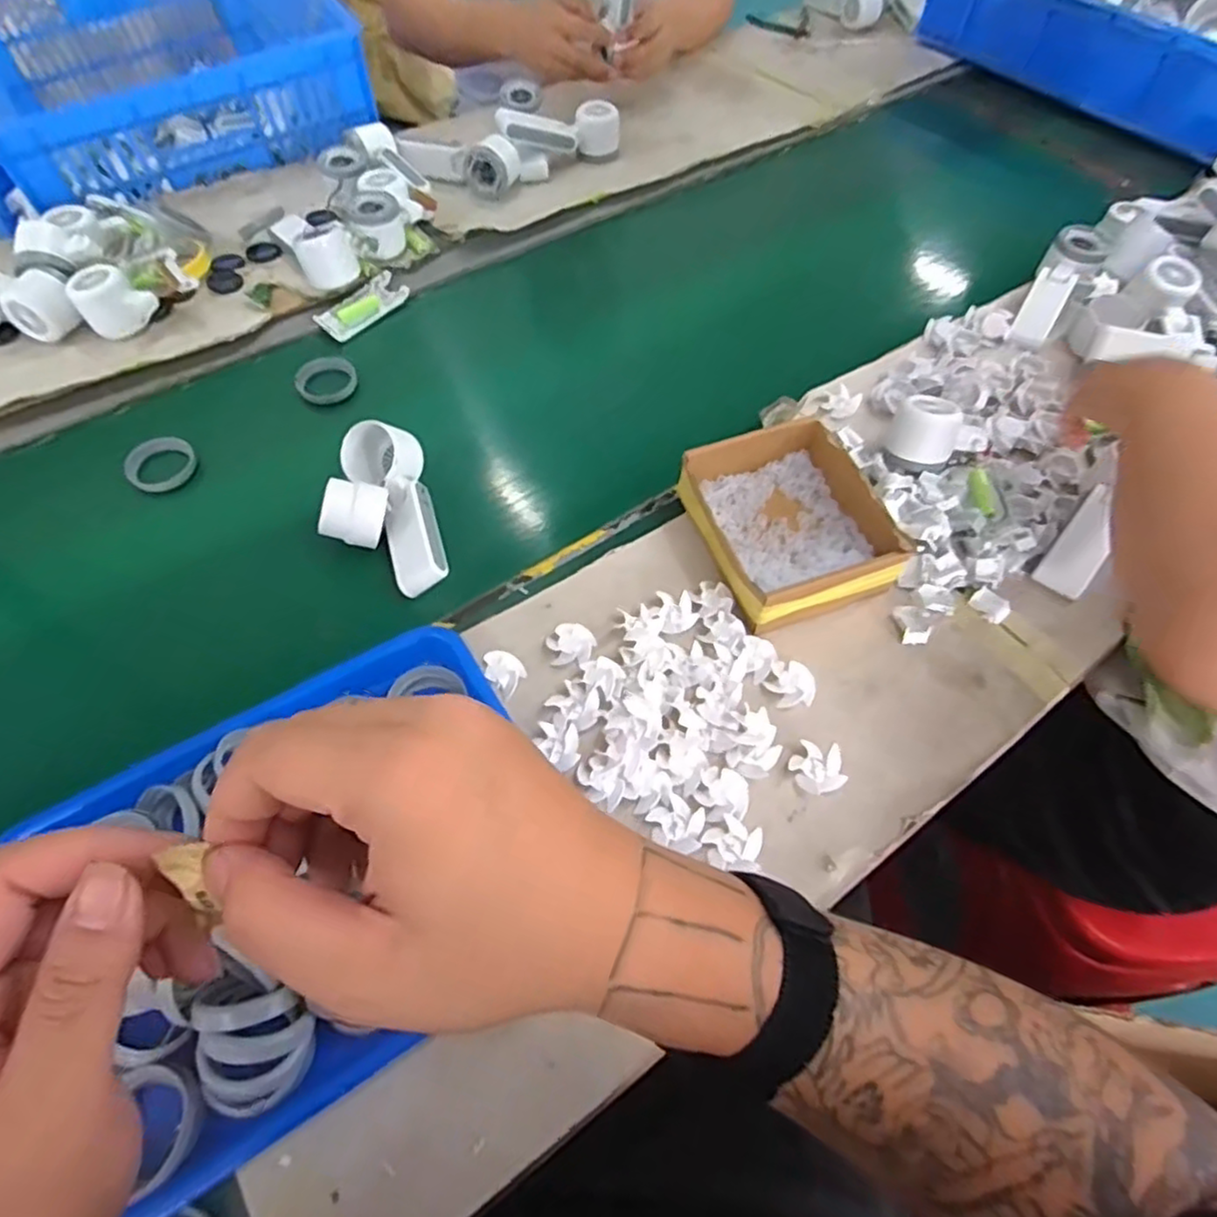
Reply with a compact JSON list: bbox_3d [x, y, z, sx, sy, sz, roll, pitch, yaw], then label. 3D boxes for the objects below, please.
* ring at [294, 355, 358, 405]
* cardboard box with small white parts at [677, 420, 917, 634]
[{"bbox_3d":[-0.300,-0.245,0.734,0.061,0.014,0.064,0,58,0],"label":"ring"},{"bbox_3d":[0.155,-0.076,0.602,0.149,0.055,0.166,-19,60,-12],"label":"cardboard box with small white parts"}]

